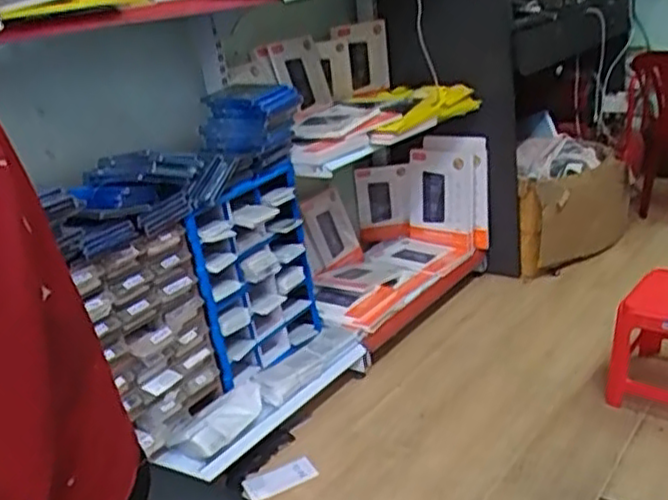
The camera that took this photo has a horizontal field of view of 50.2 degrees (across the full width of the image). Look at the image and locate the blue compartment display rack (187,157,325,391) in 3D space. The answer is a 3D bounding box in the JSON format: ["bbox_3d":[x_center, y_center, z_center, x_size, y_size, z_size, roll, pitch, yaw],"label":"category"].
[{"bbox_3d":[-0.188,0.063,1.725,0.077,0.451,0.382,4,23,40],"label":"blue compartment display rack"}]

